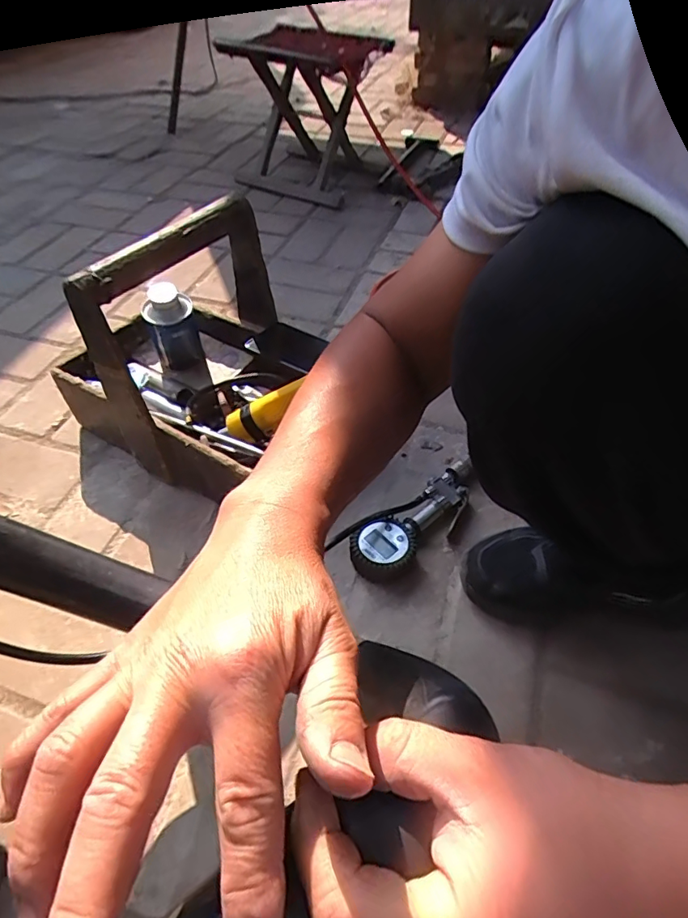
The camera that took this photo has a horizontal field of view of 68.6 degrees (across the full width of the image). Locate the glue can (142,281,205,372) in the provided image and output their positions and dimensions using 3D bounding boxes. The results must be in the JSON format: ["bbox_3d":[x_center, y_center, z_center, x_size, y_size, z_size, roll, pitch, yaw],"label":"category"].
[{"bbox_3d":[-0.240,-0.182,0.707,0.064,0.127,0.063,0,48,0],"label":"glue can"}]

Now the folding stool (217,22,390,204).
[{"bbox_3d":[-0.082,-0.883,1.289,0.361,0.306,0.374,7,49,7],"label":"folding stool"}]

